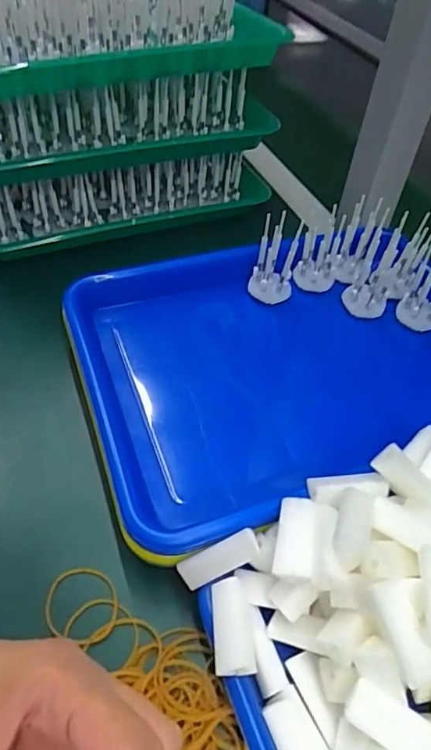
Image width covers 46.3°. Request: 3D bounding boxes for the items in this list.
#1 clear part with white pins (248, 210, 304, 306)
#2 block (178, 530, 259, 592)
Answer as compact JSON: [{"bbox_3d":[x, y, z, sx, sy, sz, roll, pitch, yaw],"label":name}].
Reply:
[{"bbox_3d":[0.054,-0.103,0.445,0.036,0.075,0.029,14,28,7],"label":"clear part with white pins"},{"bbox_3d":[0.002,0.105,0.285,0.047,0.011,0.015,-28,53,2],"label":"block"}]

